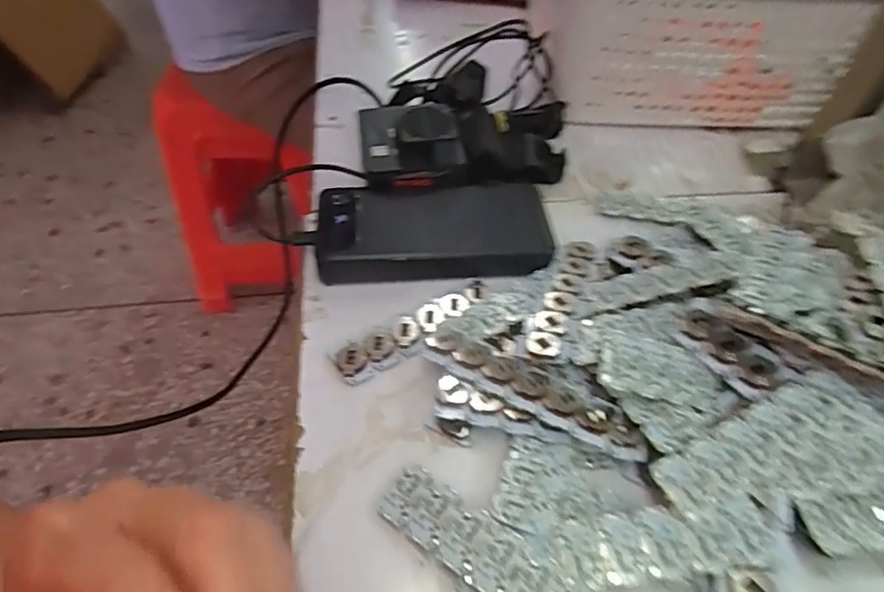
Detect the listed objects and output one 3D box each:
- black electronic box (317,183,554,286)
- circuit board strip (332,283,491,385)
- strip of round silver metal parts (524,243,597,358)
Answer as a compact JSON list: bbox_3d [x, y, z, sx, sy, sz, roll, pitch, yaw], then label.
[{"bbox_3d":[-0.007,-0.045,0.377,0.147,0.025,0.070,-3,51,-5],"label":"black electronic box"},{"bbox_3d":[-0.013,0.019,0.337,0.107,0.008,0.025,-27,57,-23],"label":"circuit board strip"},{"bbox_3d":[0.072,-0.001,0.335,0.020,0.005,0.103,7,41,24],"label":"strip of round silver metal parts"}]

